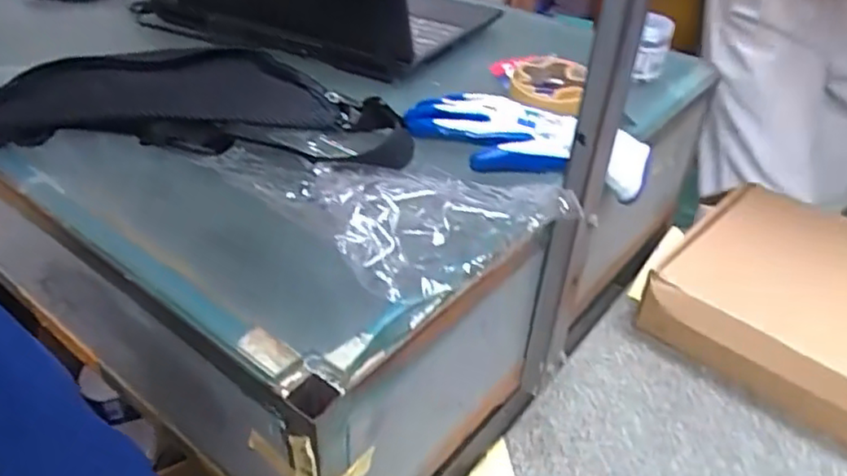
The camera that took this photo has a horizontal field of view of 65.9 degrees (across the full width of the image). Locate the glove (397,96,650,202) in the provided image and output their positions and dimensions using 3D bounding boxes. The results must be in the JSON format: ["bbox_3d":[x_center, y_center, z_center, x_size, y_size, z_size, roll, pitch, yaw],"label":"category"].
[{"bbox_3d":[0.082,-0.072,0.539,0.203,0.045,0.089,9,37,8],"label":"glove"}]

